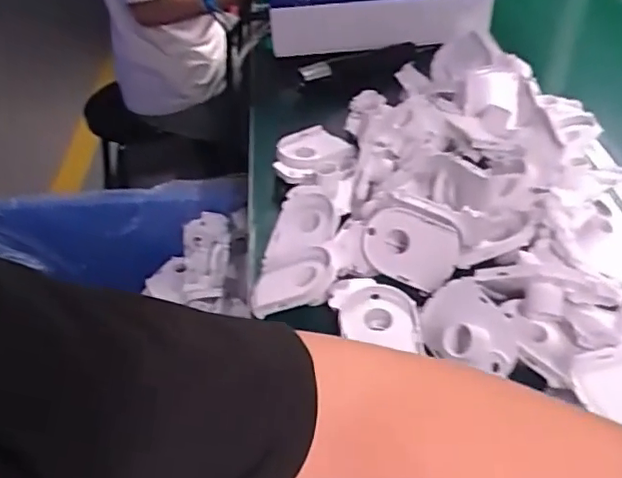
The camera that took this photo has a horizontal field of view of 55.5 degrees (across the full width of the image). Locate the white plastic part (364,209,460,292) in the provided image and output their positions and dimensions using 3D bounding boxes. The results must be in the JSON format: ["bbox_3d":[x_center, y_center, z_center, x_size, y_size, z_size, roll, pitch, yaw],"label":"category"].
[{"bbox_3d":[0.093,0.006,0.555,0.086,0.063,0.028,22,20,2],"label":"white plastic part"}]

